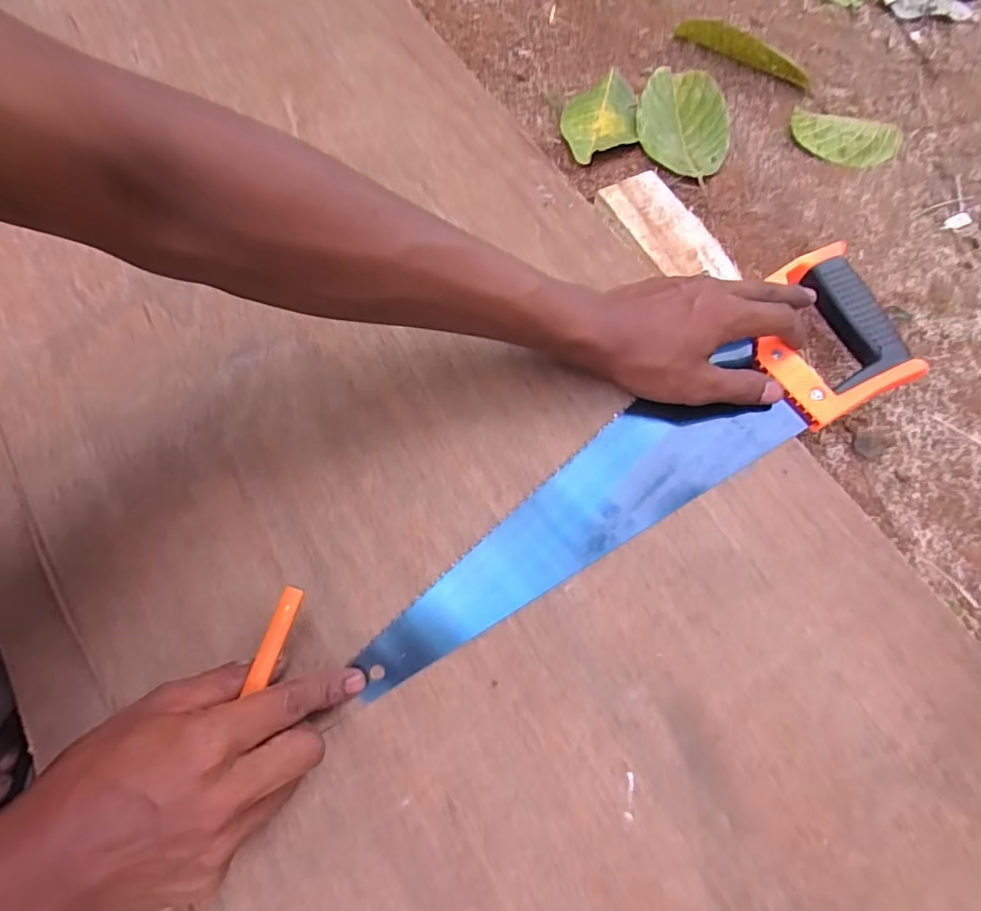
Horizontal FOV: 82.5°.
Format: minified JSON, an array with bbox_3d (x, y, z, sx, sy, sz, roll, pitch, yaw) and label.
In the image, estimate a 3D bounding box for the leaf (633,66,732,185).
[{"bbox_3d":[0.200,-0.342,0.581,0.097,0.022,0.156,14,65,5],"label":"leaf"}]

